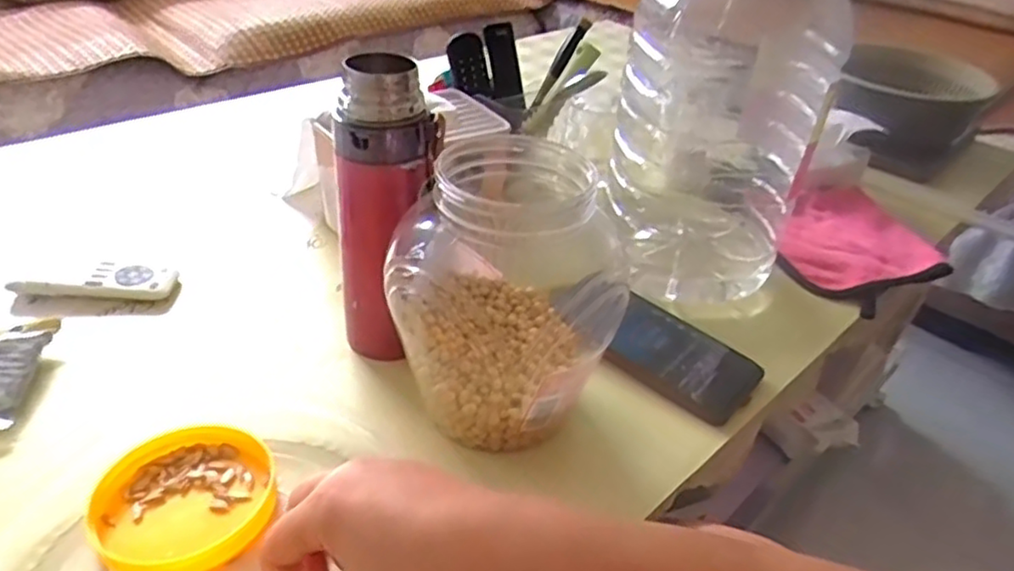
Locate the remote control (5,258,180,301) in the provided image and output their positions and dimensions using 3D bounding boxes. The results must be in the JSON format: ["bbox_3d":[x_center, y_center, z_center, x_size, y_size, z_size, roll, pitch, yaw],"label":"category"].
[{"bbox_3d":[-0.337,-0.005,0.560,0.116,0.012,0.045,4,36,-3],"label":"remote control"}]

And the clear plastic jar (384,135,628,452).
[{"bbox_3d":[-0.005,0.004,0.443,0.121,0.175,0.119,4,36,-3],"label":"clear plastic jar"}]

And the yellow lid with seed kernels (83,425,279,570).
[{"bbox_3d":[-0.185,0.124,0.395,0.097,0.014,0.088,-24,45,-35],"label":"yellow lid with seed kernels"}]

